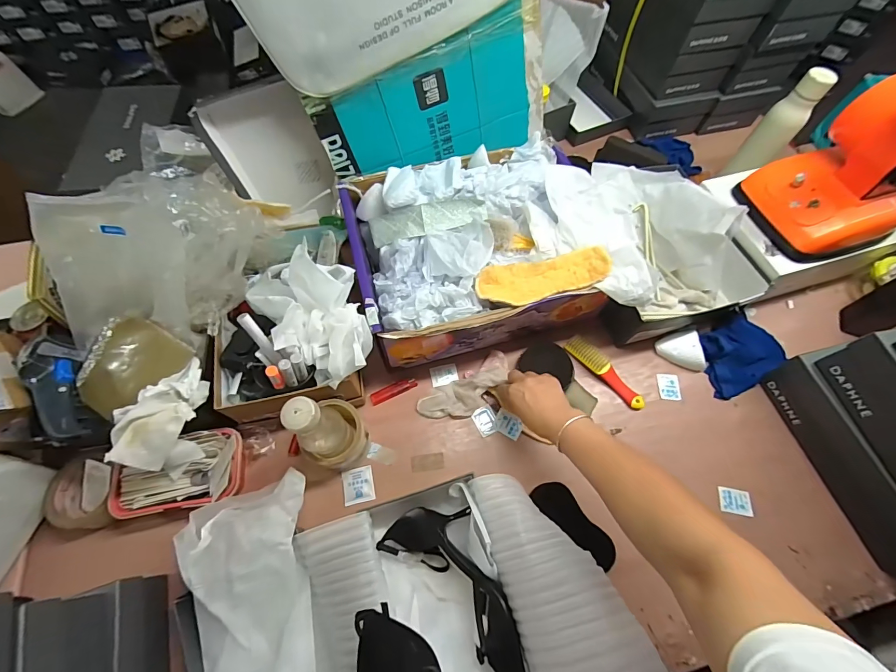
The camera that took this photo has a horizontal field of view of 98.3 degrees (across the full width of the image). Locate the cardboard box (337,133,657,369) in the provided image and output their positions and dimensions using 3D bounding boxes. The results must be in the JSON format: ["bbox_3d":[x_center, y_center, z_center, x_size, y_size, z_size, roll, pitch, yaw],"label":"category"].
[{"bbox_3d":[0.058,-0.151,0.647,0.418,0.155,0.325,-9,65,-6],"label":"cardboard box"}]

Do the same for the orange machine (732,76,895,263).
[{"bbox_3d":[0.627,-0.257,0.591,0.190,0.198,0.183,-20,66,-11],"label":"orange machine"}]

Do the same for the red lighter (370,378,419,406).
[{"bbox_3d":[-0.090,0.089,0.641,0.078,0.009,0.021,-23,67,-13],"label":"red lighter"}]

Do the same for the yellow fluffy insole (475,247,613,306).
[{"bbox_3d":[0.142,-0.088,0.574,0.200,0.027,0.068,-14,65,-9],"label":"yellow fluffy insole"}]

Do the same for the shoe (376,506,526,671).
[{"bbox_3d":[0.033,0.313,0.483,0.250,0.061,0.106,41,69,16],"label":"shoe"}]

